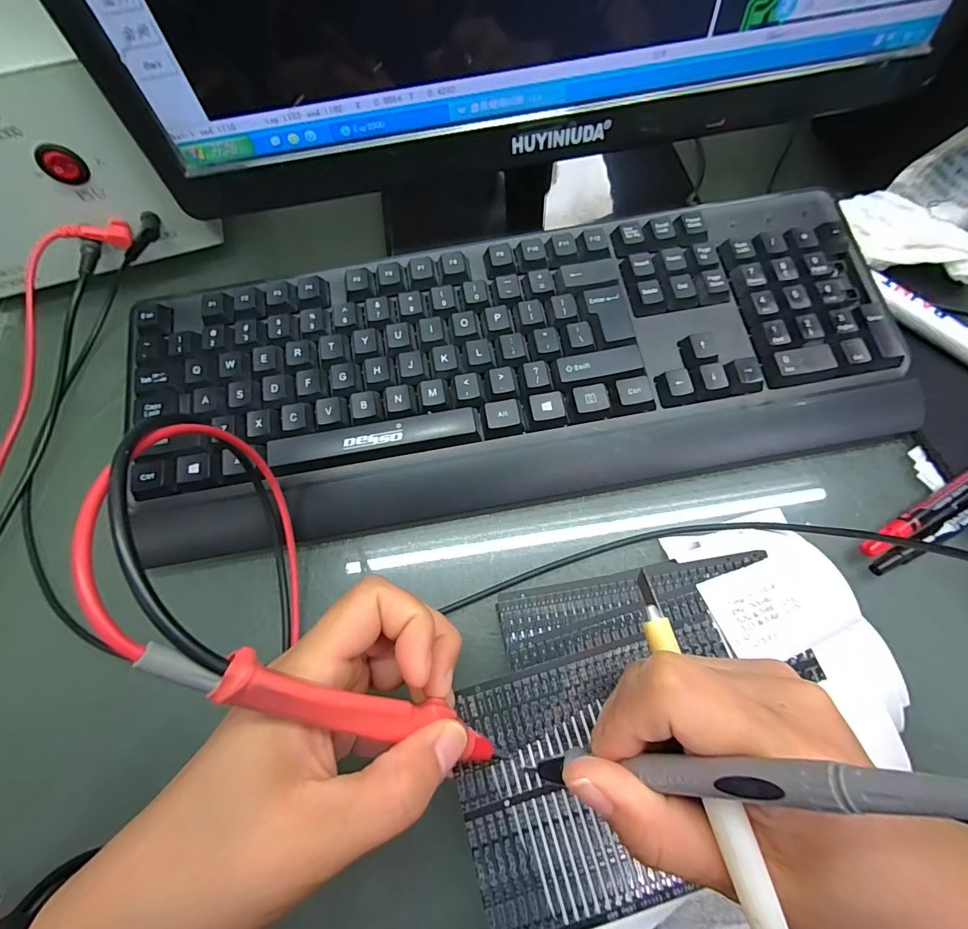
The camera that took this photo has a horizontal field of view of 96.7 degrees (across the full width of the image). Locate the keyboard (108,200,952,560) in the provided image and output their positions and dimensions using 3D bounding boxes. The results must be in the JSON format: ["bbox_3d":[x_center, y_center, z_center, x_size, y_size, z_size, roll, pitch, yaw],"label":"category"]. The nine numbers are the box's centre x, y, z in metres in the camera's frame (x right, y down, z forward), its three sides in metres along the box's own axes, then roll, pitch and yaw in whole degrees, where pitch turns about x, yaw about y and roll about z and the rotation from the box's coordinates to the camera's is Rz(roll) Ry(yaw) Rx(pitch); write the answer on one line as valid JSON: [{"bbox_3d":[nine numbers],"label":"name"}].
[{"bbox_3d":[0.017,-0.061,0.247,0.420,0.028,0.152,-9,75,-3],"label":"keyboard"}]

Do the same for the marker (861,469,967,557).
[{"bbox_3d":[0.256,0.010,0.224,0.138,0.013,0.014,-29,70,-9],"label":"marker"}]

